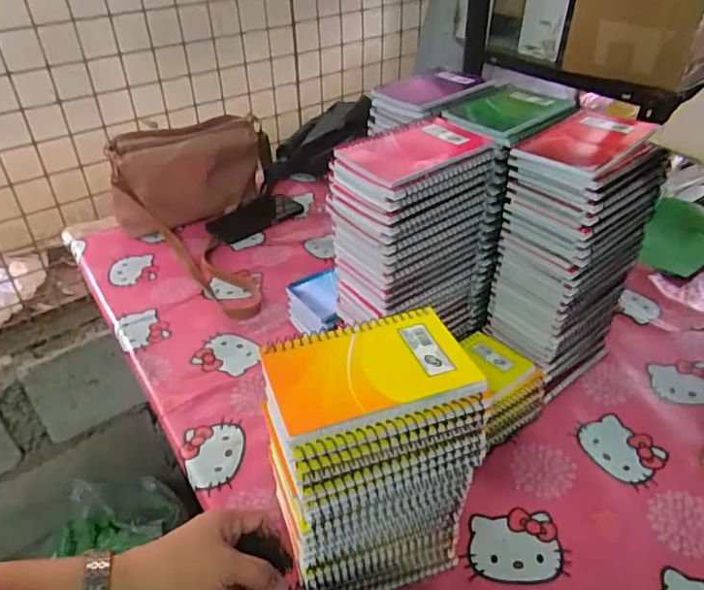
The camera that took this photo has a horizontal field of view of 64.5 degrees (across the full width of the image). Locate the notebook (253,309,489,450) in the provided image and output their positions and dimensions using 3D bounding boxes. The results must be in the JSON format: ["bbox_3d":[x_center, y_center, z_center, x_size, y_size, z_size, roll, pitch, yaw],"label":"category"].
[{"bbox_3d":[0.011,0.051,0.371,0.127,0.014,0.085,-12,38,-14],"label":"notebook"}]

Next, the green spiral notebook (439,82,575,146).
[{"bbox_3d":[0.167,-0.198,0.604,0.100,0.016,0.136,27,45,32],"label":"green spiral notebook"}]

